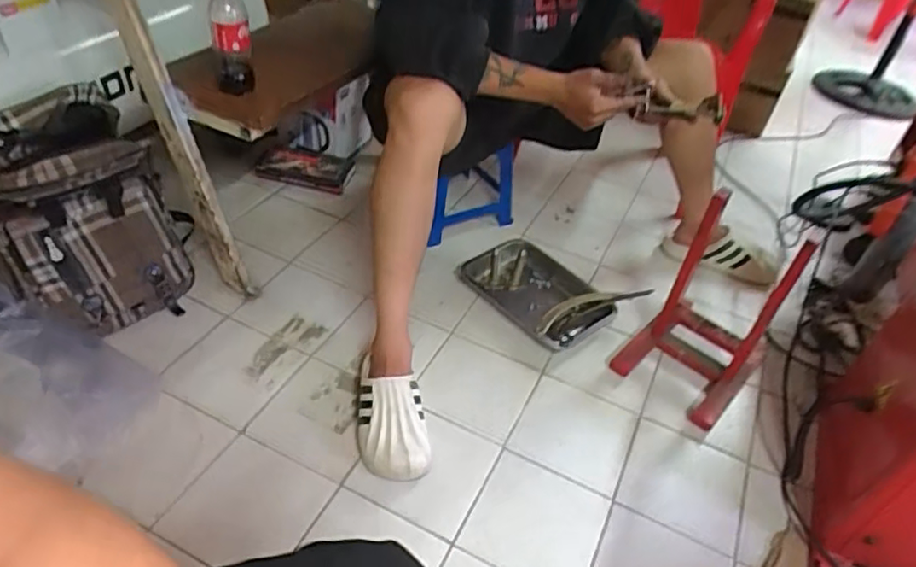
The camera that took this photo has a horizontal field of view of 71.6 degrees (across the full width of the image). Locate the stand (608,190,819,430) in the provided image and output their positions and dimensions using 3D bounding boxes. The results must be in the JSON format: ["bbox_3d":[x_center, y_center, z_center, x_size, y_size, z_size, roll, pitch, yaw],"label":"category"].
[{"bbox_3d":[0.473,0.036,1.155,0.214,0.352,0.237,35,50,26],"label":"stand"}]

